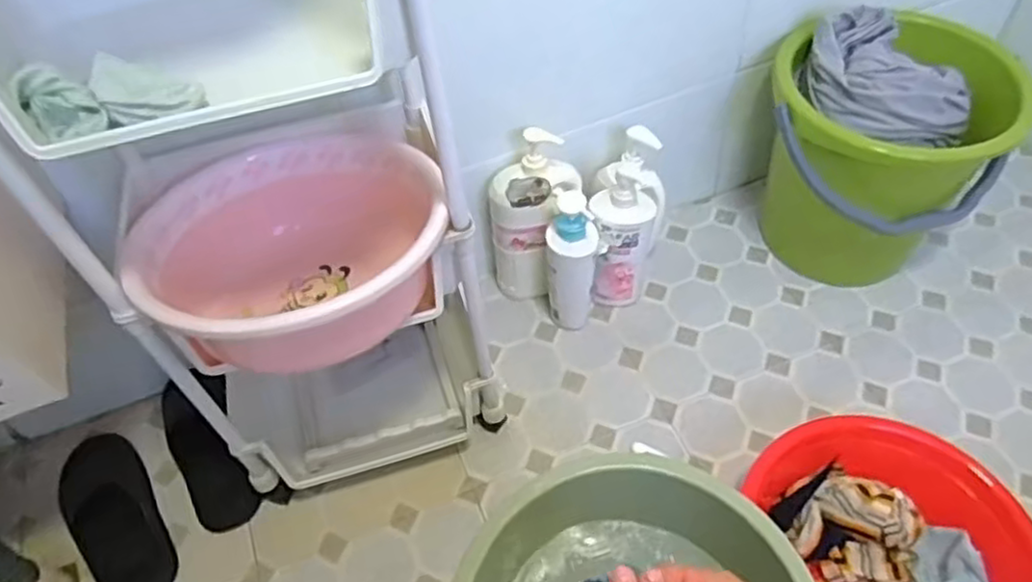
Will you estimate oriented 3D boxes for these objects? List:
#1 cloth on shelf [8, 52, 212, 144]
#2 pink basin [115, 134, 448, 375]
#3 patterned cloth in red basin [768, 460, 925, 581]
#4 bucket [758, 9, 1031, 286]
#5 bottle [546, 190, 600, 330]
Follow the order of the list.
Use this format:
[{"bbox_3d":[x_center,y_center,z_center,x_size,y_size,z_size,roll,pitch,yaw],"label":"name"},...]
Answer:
[{"bbox_3d":[-0.288,-0.141,0.501,0.123,0.037,0.044,-8,52,-2],"label":"cloth on shelf"},{"bbox_3d":[-0.221,-0.051,0.709,0.282,0.140,0.276,-2,52,3],"label":"pink basin"},{"bbox_3d":[0.405,0.288,0.863,0.160,0.067,0.124,20,56,19],"label":"patterned cloth in red basin"},{"bbox_3d":[0.523,-0.188,1.055,0.285,0.348,0.289,-2,52,3],"label":"bucket"},{"bbox_3d":[0.081,-0.030,1.026,0.069,0.250,0.067,-2,52,3],"label":"bottle"}]

